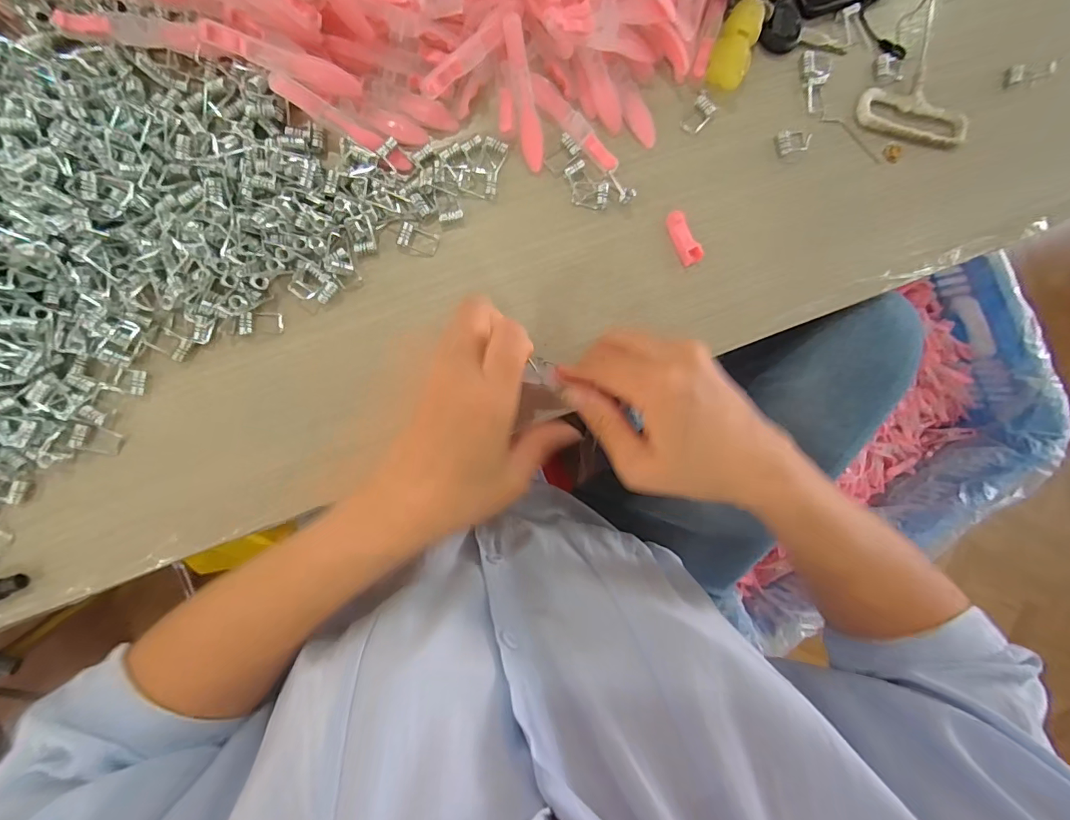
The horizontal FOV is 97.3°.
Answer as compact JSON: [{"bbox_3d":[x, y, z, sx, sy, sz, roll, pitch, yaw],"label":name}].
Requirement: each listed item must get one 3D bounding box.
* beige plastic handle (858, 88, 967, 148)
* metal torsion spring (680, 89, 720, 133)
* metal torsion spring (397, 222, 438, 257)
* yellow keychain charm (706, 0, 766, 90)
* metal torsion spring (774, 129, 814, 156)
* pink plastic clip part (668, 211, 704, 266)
[{"bbox_3d":[0.262,-0.204,0.327,0.083,0.007,0.029,9,91,-10],"label":"beige plastic handle"},{"bbox_3d":[0.108,-0.192,0.305,0.016,0.006,0.028,33,87,-9],"label":"metal torsion spring"},{"bbox_3d":[-0.070,-0.103,0.283,0.023,0.004,0.014,15,90,-10],"label":"metal torsion spring"},{"bbox_3d":[0.128,-0.233,0.299,0.024,0.019,0.052,23,89,-10],"label":"yellow keychain charm"},{"bbox_3d":[0.174,-0.180,0.316,0.026,0.004,0.015,-15,95,-8],"label":"metal torsion spring"},{"bbox_3d":[0.095,-0.111,0.305,0.013,0.012,0.035,-26,97,-7],"label":"pink plastic clip part"}]

